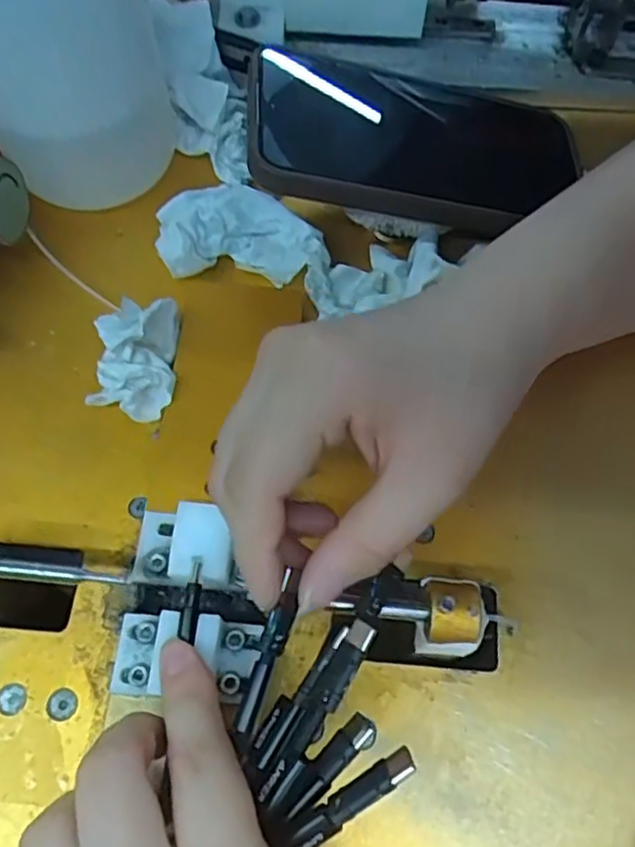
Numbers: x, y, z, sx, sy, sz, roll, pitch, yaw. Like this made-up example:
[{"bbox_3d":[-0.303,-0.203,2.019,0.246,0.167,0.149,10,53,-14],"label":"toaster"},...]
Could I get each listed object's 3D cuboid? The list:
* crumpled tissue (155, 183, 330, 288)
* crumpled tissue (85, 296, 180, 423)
[{"bbox_3d":[-0.035,-0.088,0.299,0.074,0.022,0.044,-1,66,-2],"label":"crumpled tissue"},{"bbox_3d":[-0.074,-0.028,0.269,0.032,0.034,0.046,0,66,-1],"label":"crumpled tissue"}]

